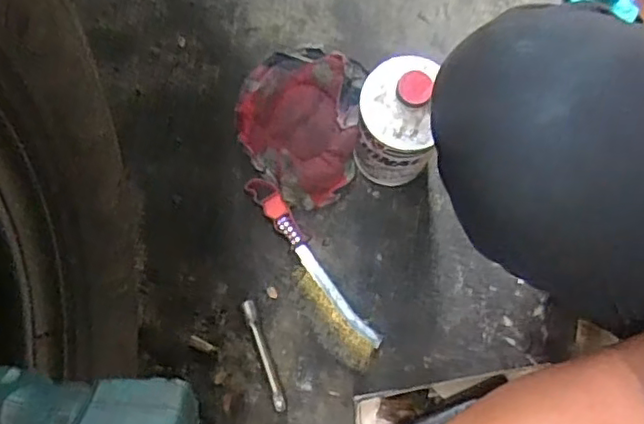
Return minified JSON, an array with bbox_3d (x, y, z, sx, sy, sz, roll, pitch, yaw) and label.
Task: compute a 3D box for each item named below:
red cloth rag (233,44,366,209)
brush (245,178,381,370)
[{"bbox_3d":[-0.028,-0.104,0.723,0.139,0.028,0.185,7,79,2],"label":"red cloth rag"},{"bbox_3d":[-0.016,0.067,0.702,0.052,0.023,0.239,-31,80,-6],"label":"brush"}]

